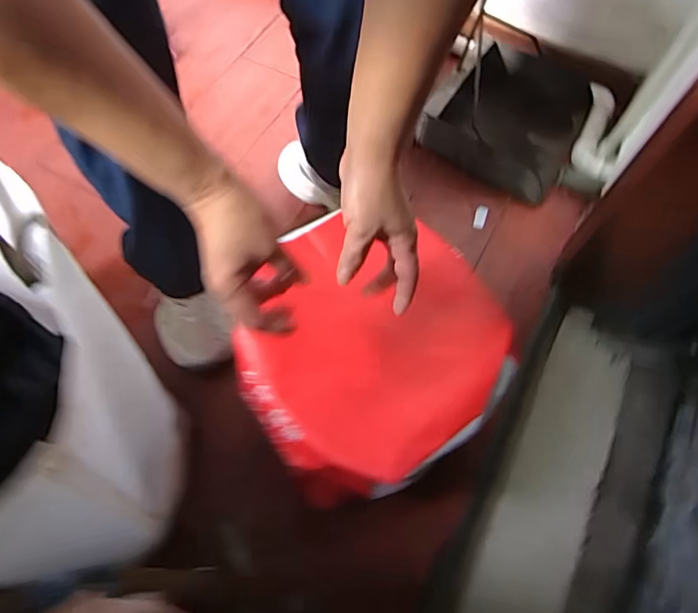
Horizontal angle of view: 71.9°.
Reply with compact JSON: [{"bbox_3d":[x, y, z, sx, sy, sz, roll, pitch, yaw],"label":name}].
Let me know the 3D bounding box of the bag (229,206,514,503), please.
[{"bbox_3d":[0.019,0.022,0.533,0.283,0.053,0.305,-28,72,-13],"label":"bag"}]

